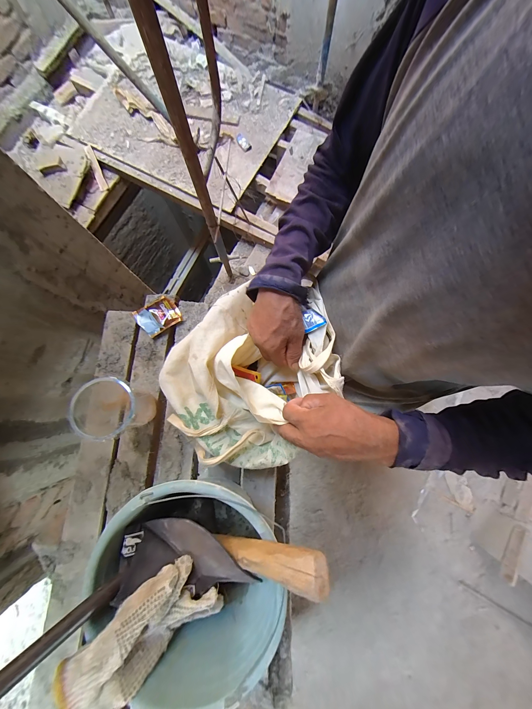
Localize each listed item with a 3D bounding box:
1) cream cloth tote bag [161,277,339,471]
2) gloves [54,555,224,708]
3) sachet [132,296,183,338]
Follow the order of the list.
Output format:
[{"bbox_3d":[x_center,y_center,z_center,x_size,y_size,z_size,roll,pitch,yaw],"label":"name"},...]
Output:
[{"bbox_3d":[-0.027,0.018,0.387,0.262,0.099,0.309,33,82,7],"label":"cream cloth tote bag"},{"bbox_3d":[-0.147,0.335,0.279,0.172,0.050,0.088,-40,81,-6],"label":"gloves"},{"bbox_3d":[-0.234,-0.082,0.505,0.088,0.024,0.065,-30,80,-5],"label":"sachet"}]

